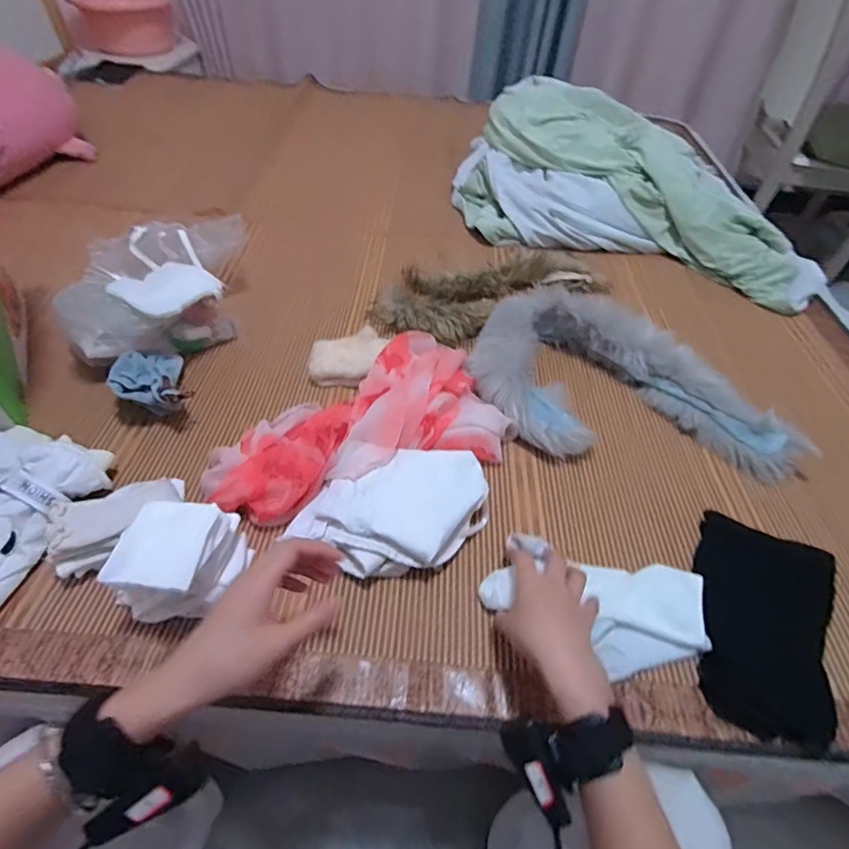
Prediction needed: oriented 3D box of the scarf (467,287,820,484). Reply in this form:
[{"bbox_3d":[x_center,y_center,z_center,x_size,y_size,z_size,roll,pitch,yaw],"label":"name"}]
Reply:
[{"bbox_3d":[0.288,-0.068,0.719,0.436,0.074,0.281,6,49,1],"label":"scarf"}]

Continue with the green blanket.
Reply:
[{"bbox_3d":[0.464,-0.555,1.110,0.772,0.157,0.572,17,50,10],"label":"green blanket"}]

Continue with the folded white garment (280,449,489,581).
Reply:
[{"bbox_3d":[-0.029,0.098,0.560,0.225,0.051,0.144,-19,53,-20],"label":"folded white garment"}]

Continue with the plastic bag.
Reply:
[{"bbox_3d":[-0.409,-0.201,0.768,0.223,0.121,0.248,-1,49,-6],"label":"plastic bag"}]

